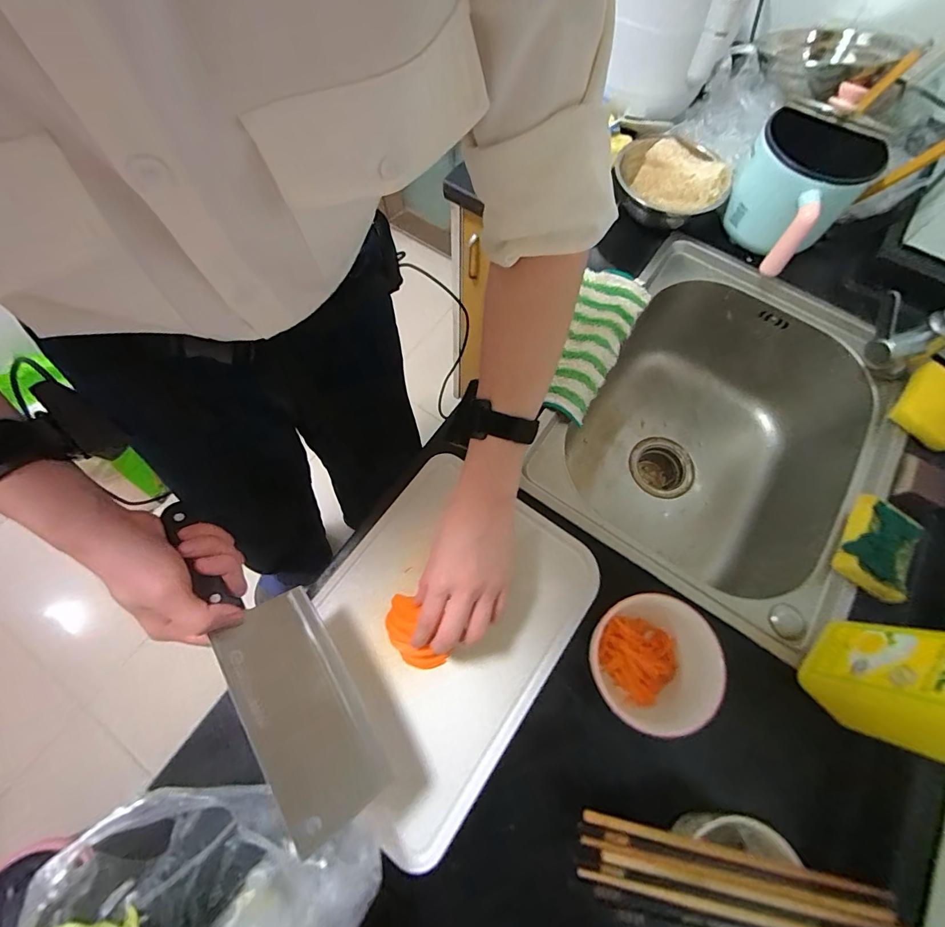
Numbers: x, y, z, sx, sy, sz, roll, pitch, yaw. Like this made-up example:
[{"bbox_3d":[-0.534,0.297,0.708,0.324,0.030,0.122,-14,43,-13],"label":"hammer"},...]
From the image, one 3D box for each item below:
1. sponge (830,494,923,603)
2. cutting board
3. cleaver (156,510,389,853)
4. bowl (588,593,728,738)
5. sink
[{"bbox_3d":[0.453,0.090,0.472,0.073,0.027,0.104,31,71,10],"label":"sponge"},{"bbox_3d":[-0.038,0.170,0.440,0.243,0.009,0.323,33,71,11],"label":"cutting board"},{"bbox_3d":[-0.168,0.150,0.352,0.079,0.020,0.278,-23,70,-40],"label":"cleaver"},{"bbox_3d":[0.171,0.189,0.406,0.108,0.066,0.108,1,68,-1],"label":"bowl"},{"bbox_3d":[0.328,-0.024,0.646,0.367,0.234,0.483,35,72,11],"label":"sink"}]

